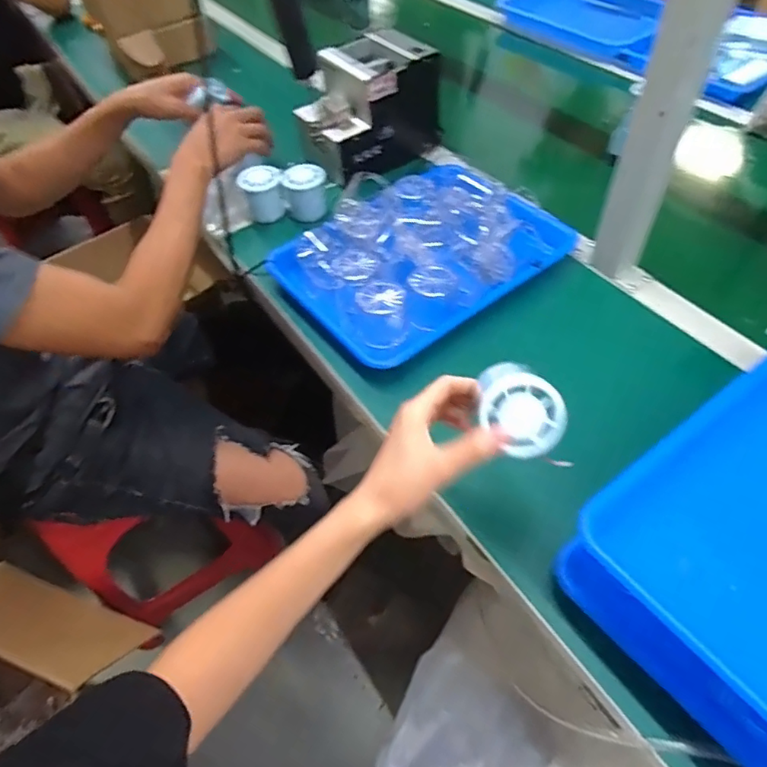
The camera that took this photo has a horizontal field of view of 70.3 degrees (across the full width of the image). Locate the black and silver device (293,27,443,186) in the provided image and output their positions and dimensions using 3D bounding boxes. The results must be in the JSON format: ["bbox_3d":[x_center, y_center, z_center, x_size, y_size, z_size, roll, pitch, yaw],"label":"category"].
[{"bbox_3d":[-0.024,-0.414,0.810,0.192,0.136,0.133,-29,55,-17],"label":"black and silver device"}]

